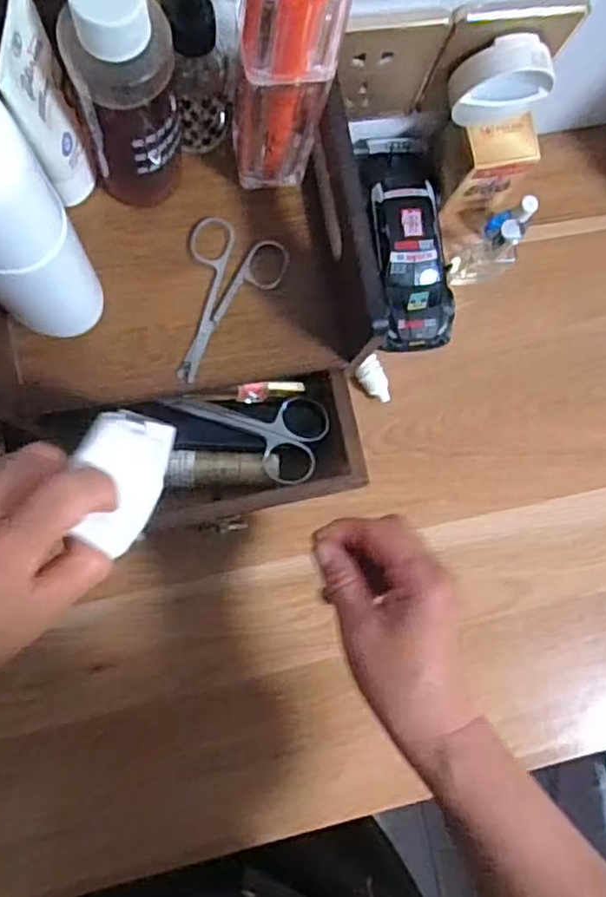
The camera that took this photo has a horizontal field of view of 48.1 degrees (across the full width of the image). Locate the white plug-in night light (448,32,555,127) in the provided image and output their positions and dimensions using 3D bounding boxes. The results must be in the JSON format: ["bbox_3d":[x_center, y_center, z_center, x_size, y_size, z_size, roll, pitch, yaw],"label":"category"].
[{"bbox_3d":[0.123,-0.232,0.426,0.062,0.054,0.026,-14,85,-9],"label":"white plug-in night light"}]

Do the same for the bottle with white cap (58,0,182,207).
[{"bbox_3d":[-0.074,-0.147,0.292,0.040,0.117,0.035,-13,86,-8],"label":"bottle with white cap"}]

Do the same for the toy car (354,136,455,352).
[{"bbox_3d":[0.077,-0.152,0.512,0.059,0.037,0.154,-10,85,-8],"label":"toy car"}]

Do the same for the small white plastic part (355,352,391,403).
[{"bbox_3d":[0.052,-0.049,0.504,0.020,0.017,0.035,-25,88,-9],"label":"small white plastic part"}]

